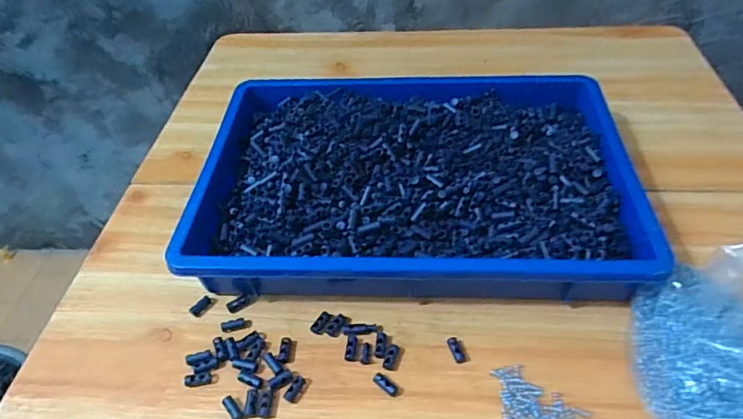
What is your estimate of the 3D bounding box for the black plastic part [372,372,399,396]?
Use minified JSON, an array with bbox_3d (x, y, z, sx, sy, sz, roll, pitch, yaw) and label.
[{"bbox_3d":[0.010,0.124,0.361,0.019,0.005,0.009,28,54,27],"label":"black plastic part"}]

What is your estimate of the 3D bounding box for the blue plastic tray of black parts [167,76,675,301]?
[{"bbox_3d":[0.037,-0.027,0.464,0.363,0.061,0.251,1,46,5],"label":"blue plastic tray of black parts"}]

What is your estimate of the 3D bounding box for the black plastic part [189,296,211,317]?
[{"bbox_3d":[-0.139,0.079,0.415,0.008,0.006,0.018,31,56,29],"label":"black plastic part"}]

